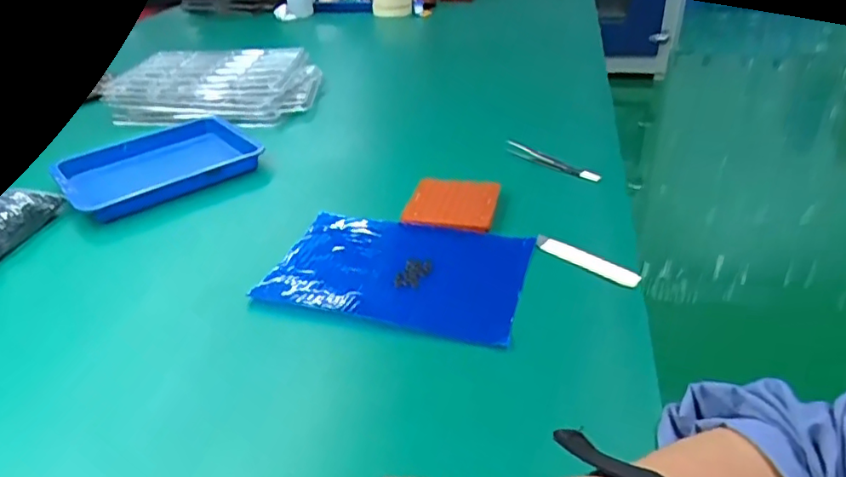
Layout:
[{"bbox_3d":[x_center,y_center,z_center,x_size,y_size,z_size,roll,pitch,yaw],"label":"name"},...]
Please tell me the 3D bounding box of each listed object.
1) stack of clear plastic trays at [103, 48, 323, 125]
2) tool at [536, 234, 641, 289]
[{"bbox_3d":[-0.316,-0.252,0.902,0.304,0.062,0.230,1,34,9],"label":"stack of clear plastic trays"},{"bbox_3d":[0.142,0.019,0.500,0.015,0.010,0.098,-30,42,-35],"label":"tool"}]

